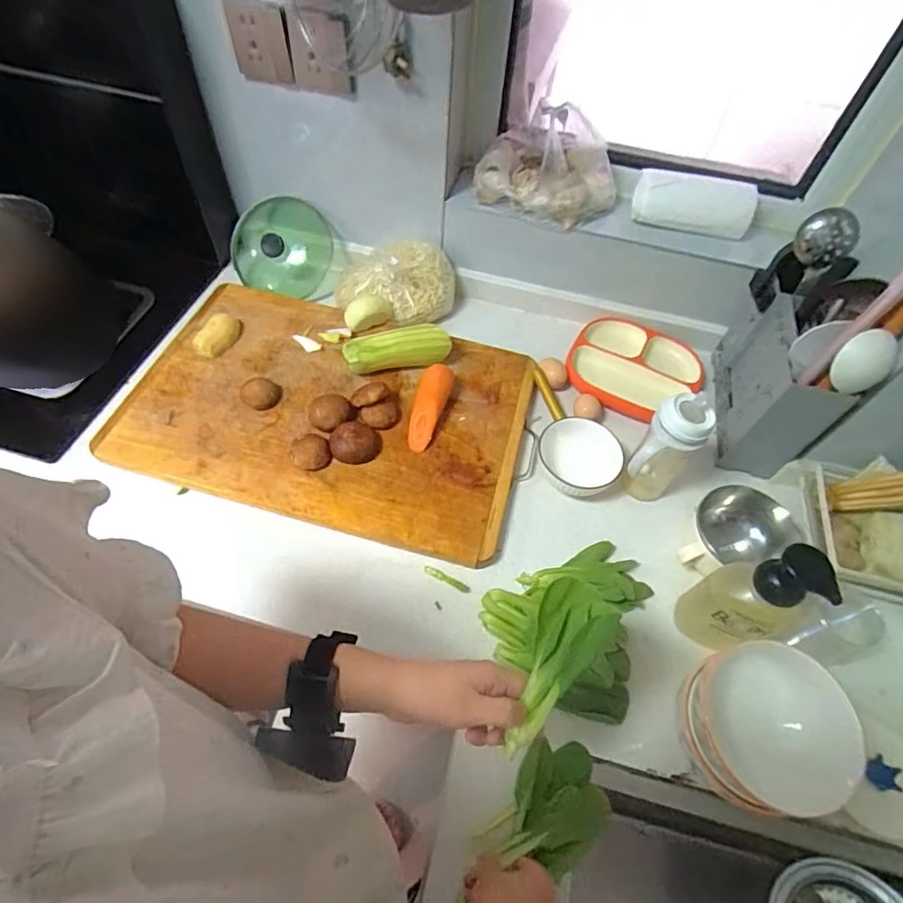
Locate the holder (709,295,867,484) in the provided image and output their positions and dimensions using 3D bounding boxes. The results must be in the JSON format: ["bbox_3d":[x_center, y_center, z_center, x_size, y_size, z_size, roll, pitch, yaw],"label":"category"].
[{"bbox_3d":[0.463,-0.107,0.742,0.087,0.179,0.232,15,57,6],"label":"holder"}]

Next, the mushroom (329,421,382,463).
[{"bbox_3d":[-0.129,-0.013,0.695,0.067,0.026,0.056,-8,57,-9],"label":"mushroom"}]

